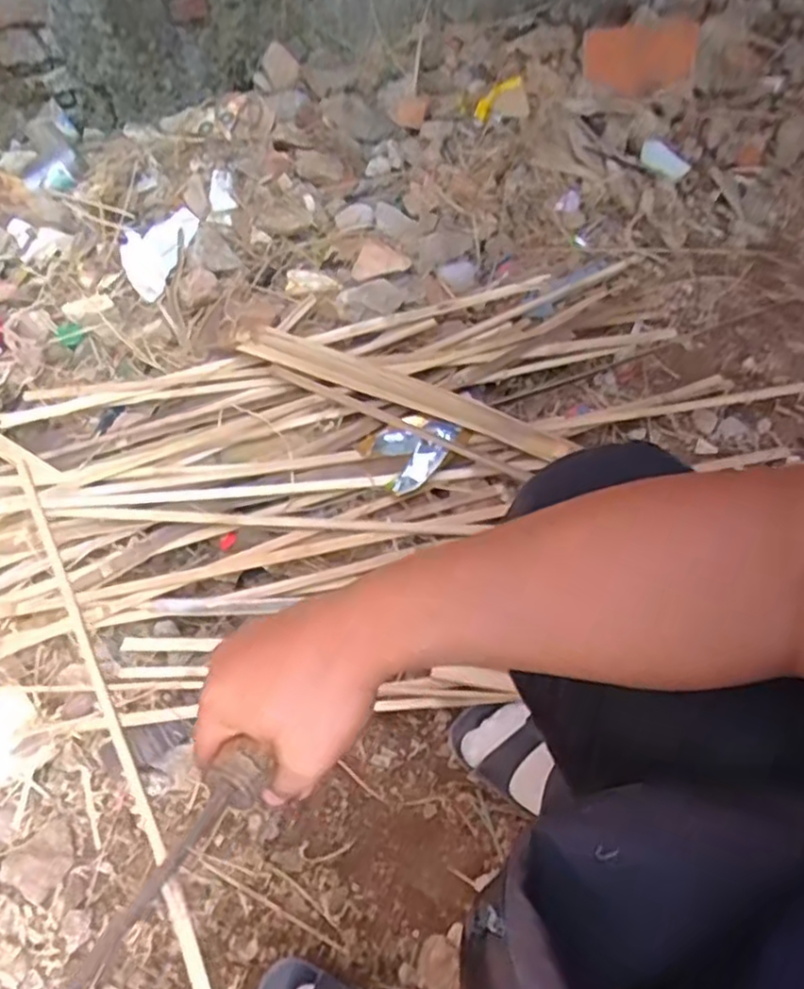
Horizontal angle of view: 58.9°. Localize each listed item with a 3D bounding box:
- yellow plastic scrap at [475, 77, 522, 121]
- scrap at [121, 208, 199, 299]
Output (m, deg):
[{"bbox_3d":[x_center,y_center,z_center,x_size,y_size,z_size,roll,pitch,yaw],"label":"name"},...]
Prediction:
[{"bbox_3d":[0.186,-0.774,1.386,0.035,0.021,0.197,25,61,16],"label":"yellow plastic scrap"},{"bbox_3d":[-0.398,-0.396,1.146,0.096,0.028,0.195,12,58,8],"label":"scrap"}]

